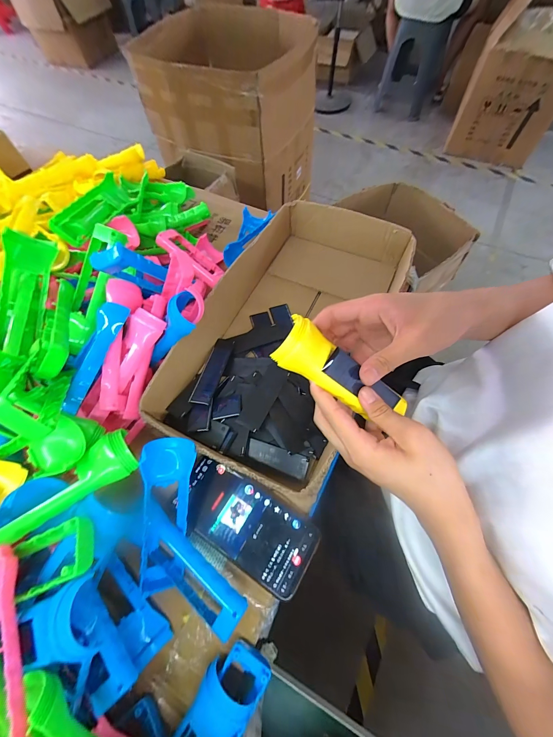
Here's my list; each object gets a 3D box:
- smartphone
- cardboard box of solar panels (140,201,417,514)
[{"bbox_3d":[-0.041,0.170,0.318,0.172,0.007,0.077,25,67,14],"label":"smartphone"},{"bbox_3d":[0.028,-0.059,0.412,0.241,0.096,0.419,24,67,14],"label":"cardboard box of solar panels"}]

